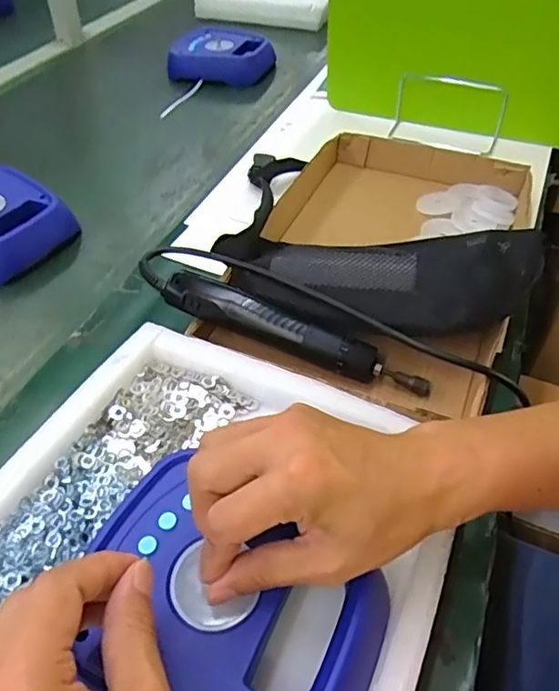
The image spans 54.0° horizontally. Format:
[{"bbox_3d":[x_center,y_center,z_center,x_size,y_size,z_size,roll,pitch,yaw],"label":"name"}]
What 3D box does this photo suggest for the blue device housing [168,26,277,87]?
[{"bbox_3d":[-0.087,-0.508,0.965,0.191,0.060,0.153,19,50,17],"label":"blue device housing"}]

